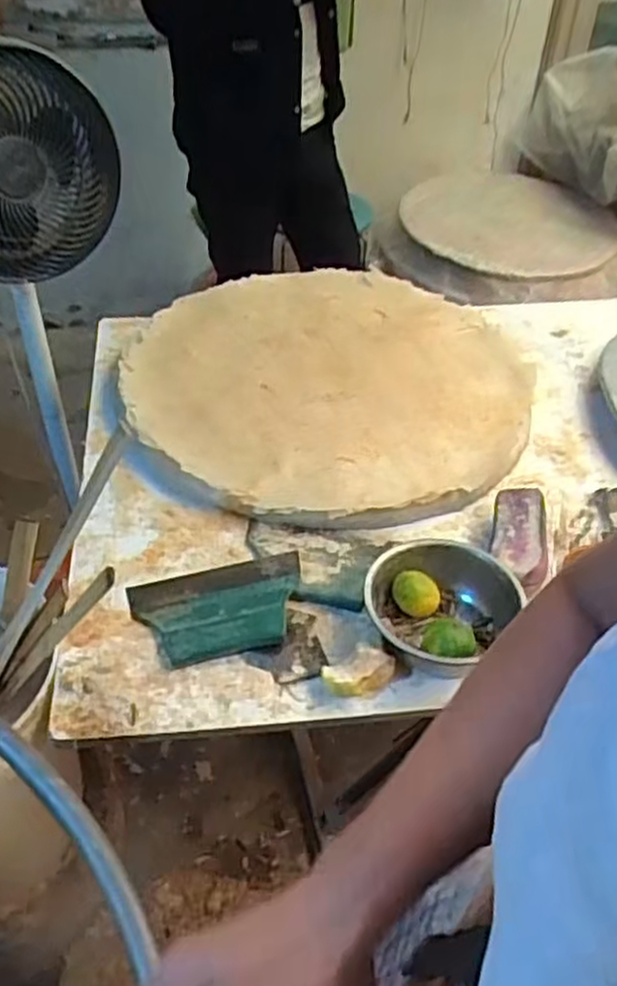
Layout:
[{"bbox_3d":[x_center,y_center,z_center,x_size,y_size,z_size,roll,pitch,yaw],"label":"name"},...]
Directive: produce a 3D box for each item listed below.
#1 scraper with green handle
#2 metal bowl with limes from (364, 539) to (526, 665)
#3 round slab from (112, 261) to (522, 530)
[{"bbox_3d":[-0.095,0.121,0.848,0.188,0.020,0.129,-11,44,-13],"label":"scraper with green handle"},{"bbox_3d":[0.138,0.122,0.834,0.141,0.057,0.152,1,43,-1],"label":"metal bowl with limes"},{"bbox_3d":[0.023,-0.176,1.160,0.575,0.037,0.572,1,43,-1],"label":"round slab"}]

